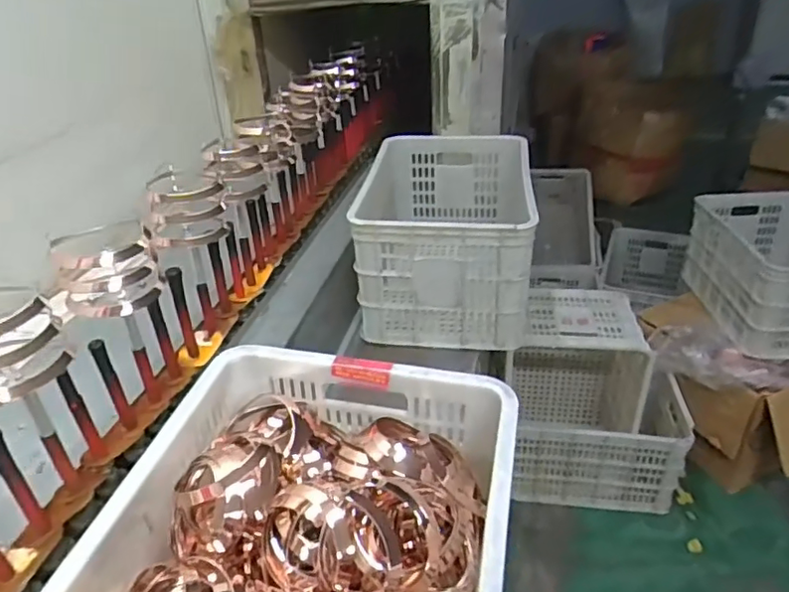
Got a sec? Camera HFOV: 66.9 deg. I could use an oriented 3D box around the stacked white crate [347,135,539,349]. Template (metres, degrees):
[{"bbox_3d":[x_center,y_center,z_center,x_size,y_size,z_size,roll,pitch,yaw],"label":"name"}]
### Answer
[{"bbox_3d":[0.113,-0.164,1.355,0.351,0.270,0.541,2,37,8],"label":"stacked white crate"}]

